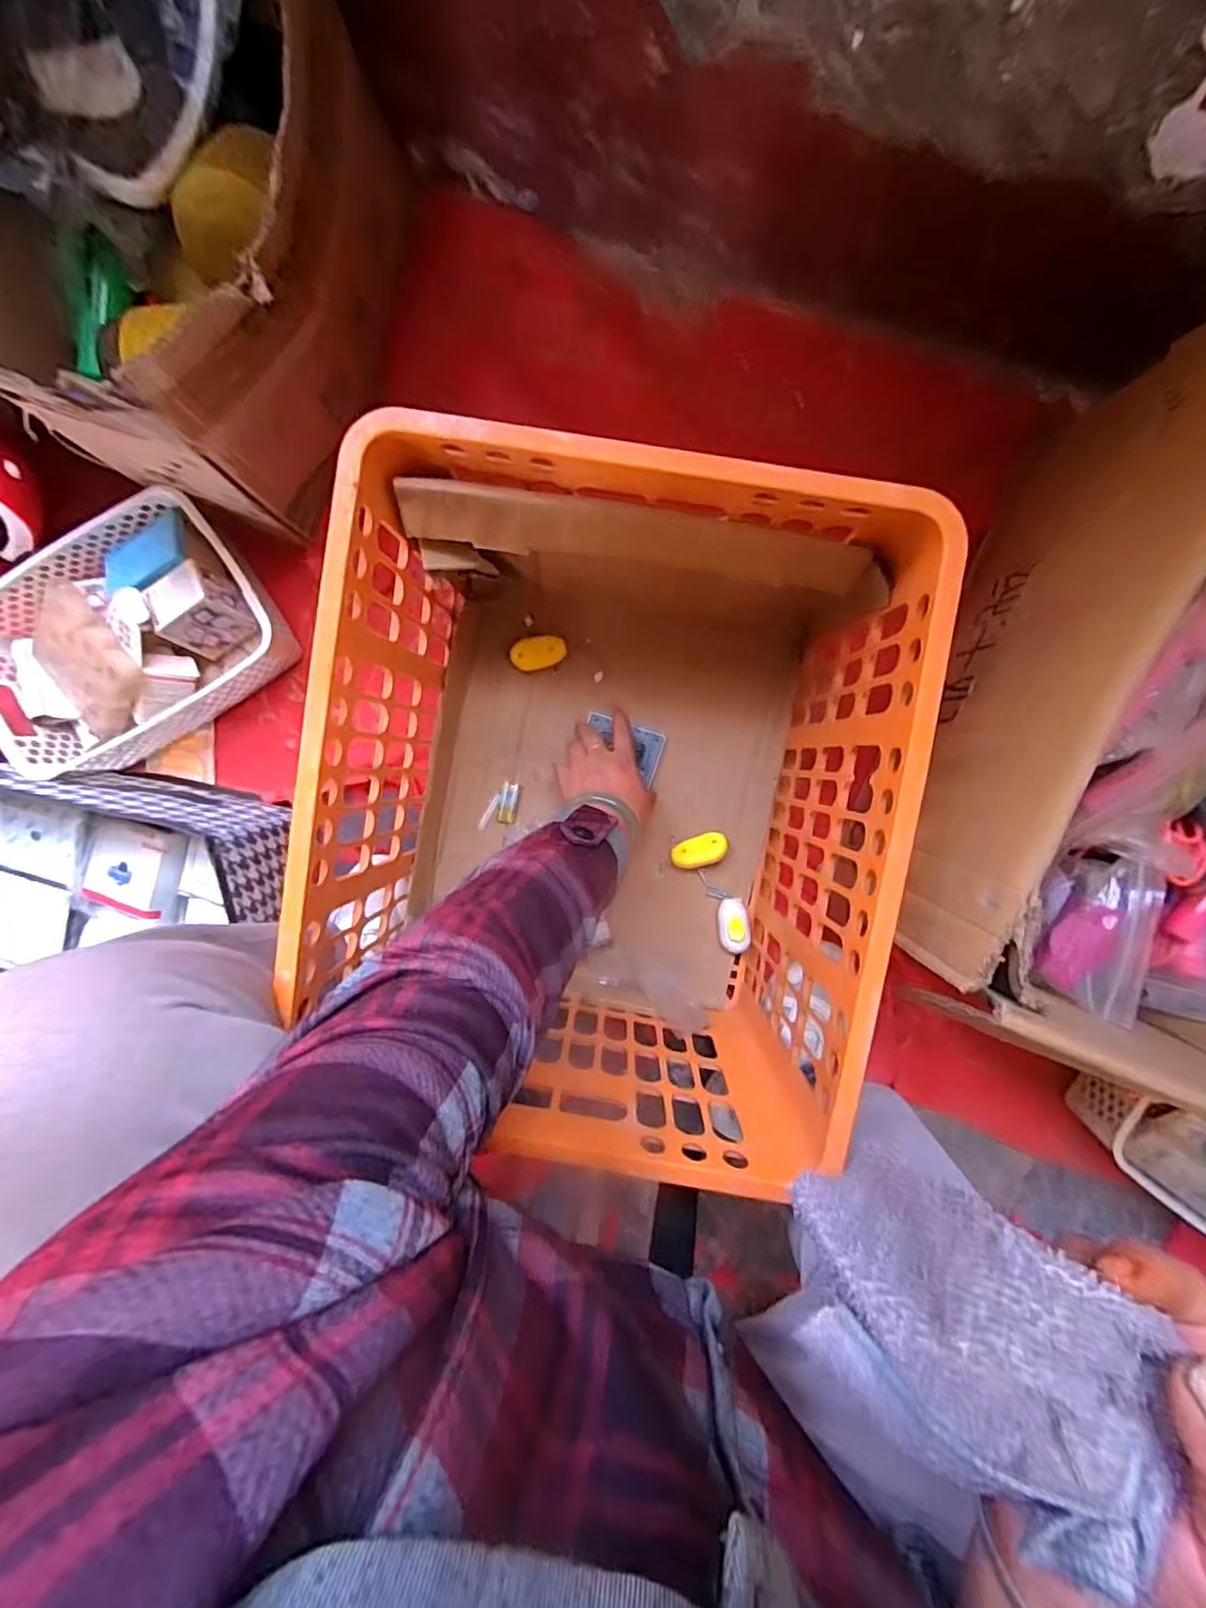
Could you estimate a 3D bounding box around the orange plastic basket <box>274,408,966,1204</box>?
[{"bbox_3d":[0.003,-0.003,0.521,0.388,0.285,0.458,9,94,1],"label":"orange plastic basket"}]

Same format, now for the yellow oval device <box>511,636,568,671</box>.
[{"bbox_3d":[-0.069,-0.161,0.634,0.062,0.013,0.034,-17,118,1],"label":"yellow oval device"}]

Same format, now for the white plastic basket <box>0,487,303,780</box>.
[{"bbox_3d":[-0.491,-0.169,0.622,0.303,0.095,0.202,-27,93,4],"label":"white plastic basket"}]

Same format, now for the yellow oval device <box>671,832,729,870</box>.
[{"bbox_3d":[0.104,0.050,0.646,0.060,0.023,0.032,-15,93,3],"label":"yellow oval device"}]

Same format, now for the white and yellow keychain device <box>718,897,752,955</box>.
[{"bbox_3d":[0.143,0.131,0.647,0.034,0.021,0.059,-2,94,2],"label":"white and yellow keychain device"}]

